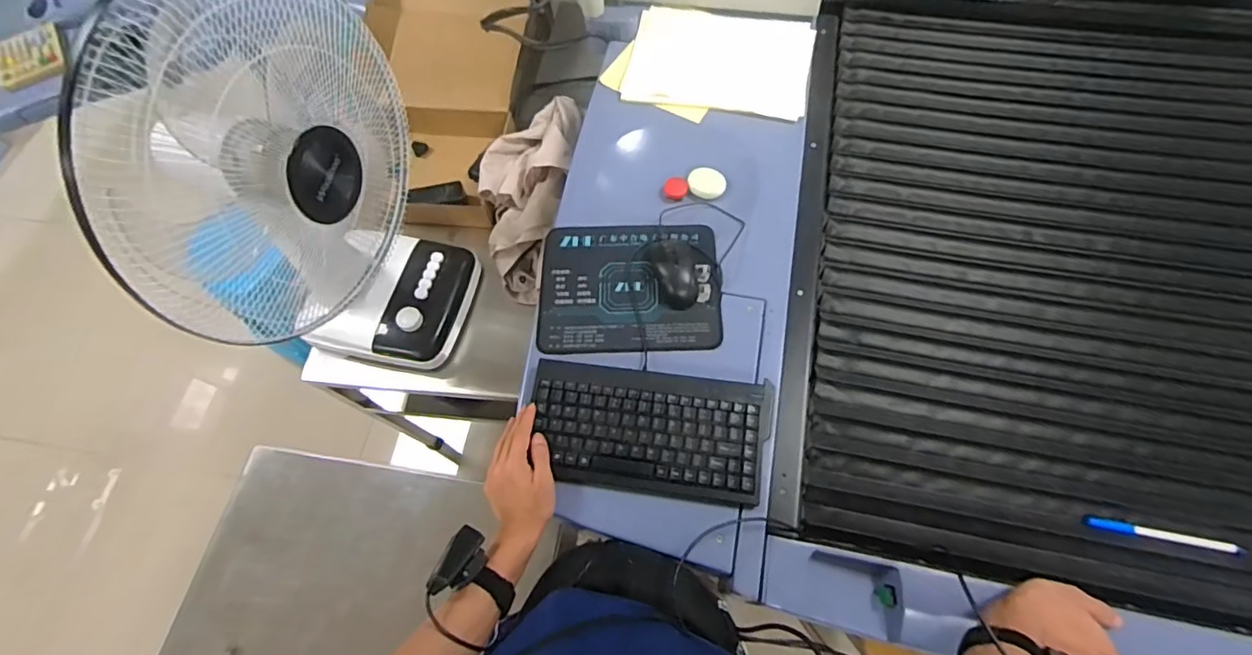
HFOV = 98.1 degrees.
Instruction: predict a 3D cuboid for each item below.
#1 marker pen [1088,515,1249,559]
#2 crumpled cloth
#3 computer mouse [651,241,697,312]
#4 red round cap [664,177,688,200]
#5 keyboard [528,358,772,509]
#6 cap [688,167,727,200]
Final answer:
[{"bbox_3d":[0.627,0.244,0.637,0.160,0.017,0.013,10,66,8],"label":"marker pen"},{"bbox_3d":[-0.203,-0.284,1.090,0.192,0.123,0.451,6,80,6],"label":"crumpled cloth"},{"bbox_3d":[0.073,-0.084,0.770,0.056,0.042,0.110,-12,65,-2],"label":"computer mouse"},{"bbox_3d":[0.082,-0.226,0.883,0.037,0.009,0.039,4,66,5],"label":"red round cap"},{"bbox_3d":[0.030,0.127,0.677,0.290,0.019,0.150,5,66,6],"label":"keyboard"},{"bbox_3d":[0.132,-0.235,0.885,0.061,0.012,0.052,15,67,10],"label":"cap"}]

